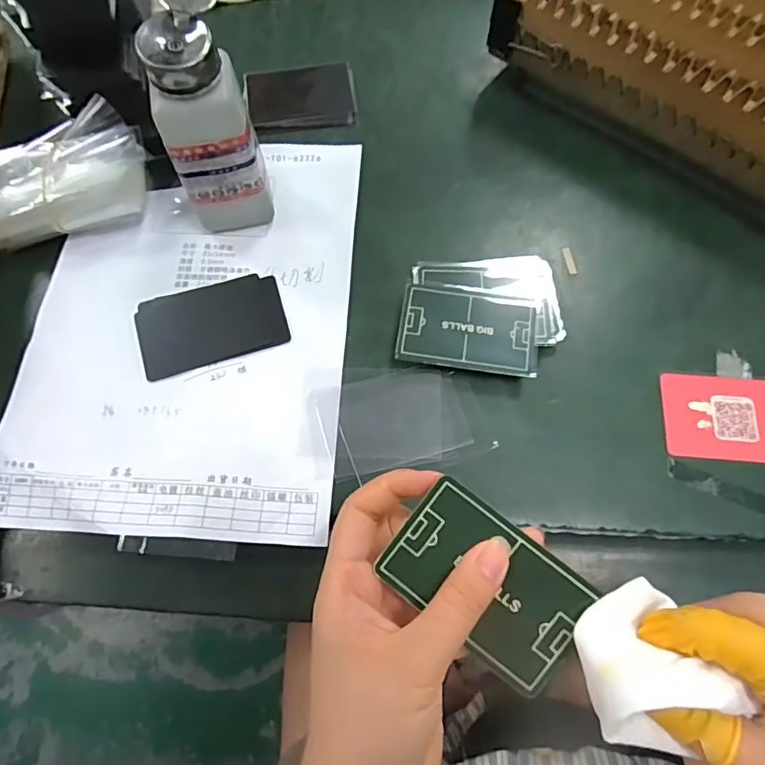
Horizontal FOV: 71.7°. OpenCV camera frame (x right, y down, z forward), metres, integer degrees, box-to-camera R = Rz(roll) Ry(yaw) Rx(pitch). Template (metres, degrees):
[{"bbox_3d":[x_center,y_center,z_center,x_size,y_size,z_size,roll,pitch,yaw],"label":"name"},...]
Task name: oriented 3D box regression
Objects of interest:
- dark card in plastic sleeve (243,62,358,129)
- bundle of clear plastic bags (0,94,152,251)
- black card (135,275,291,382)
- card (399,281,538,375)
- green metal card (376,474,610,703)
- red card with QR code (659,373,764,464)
[{"bbox_3d":[-0.066,-0.234,0.431,0.088,0.005,0.066,-9,70,-1],"label":"dark card in plastic sleeve"},{"bbox_3d":[-0.227,-0.144,0.375,0.113,0.048,0.076,-9,70,-2],"label":"bundle of clear plastic bags"},{"bbox_3d":[-0.116,-0.041,0.359,0.096,0.004,0.060,-17,70,-5],"label":"black card"},{"bbox_3d":[0.055,-0.036,0.338,0.086,0.004,0.055,8,71,4],"label":"card"},{"bbox_3d":[0.045,0.085,0.224,0.083,0.004,0.052,38,89,6],"label":"green metal card"},{"bbox_3d":[0.219,0.022,0.327,0.085,0.004,0.055,4,70,3],"label":"red card with QR code"}]

